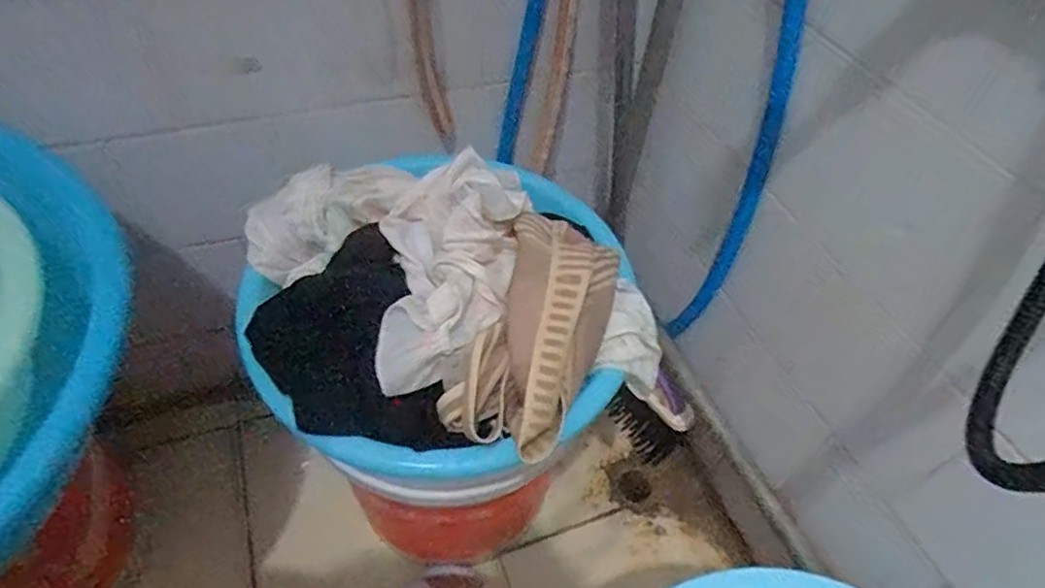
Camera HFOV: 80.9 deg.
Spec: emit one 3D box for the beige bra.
[{"bbox_3d":[0.014,0.026,0.475,0.090,0.077,0.195,20,69,12],"label":"beige bra"}]

